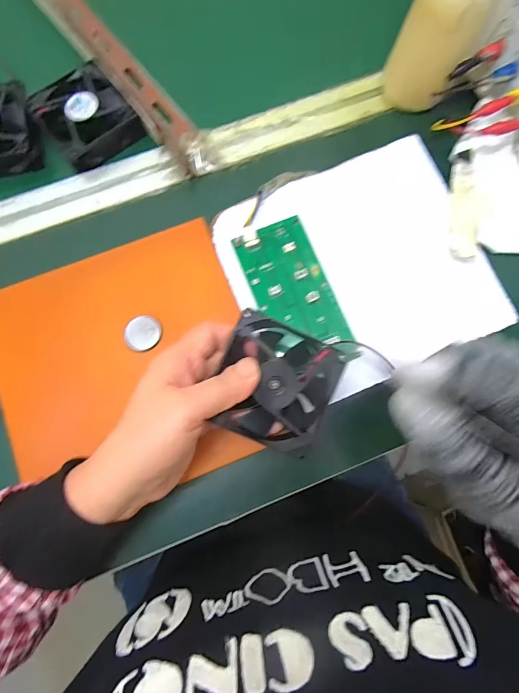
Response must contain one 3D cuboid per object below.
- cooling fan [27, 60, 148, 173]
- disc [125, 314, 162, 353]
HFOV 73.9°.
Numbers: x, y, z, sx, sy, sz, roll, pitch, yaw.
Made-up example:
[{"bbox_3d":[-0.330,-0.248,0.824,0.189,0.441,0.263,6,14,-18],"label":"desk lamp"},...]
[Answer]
[{"bbox_3d":[-0.166,-0.219,0.329,0.077,0.023,0.078,-38,81,-6],"label":"cooling fan"},{"bbox_3d":[-0.094,-0.011,0.279,0.027,0.006,0.029,0,79,1],"label":"disc"}]

